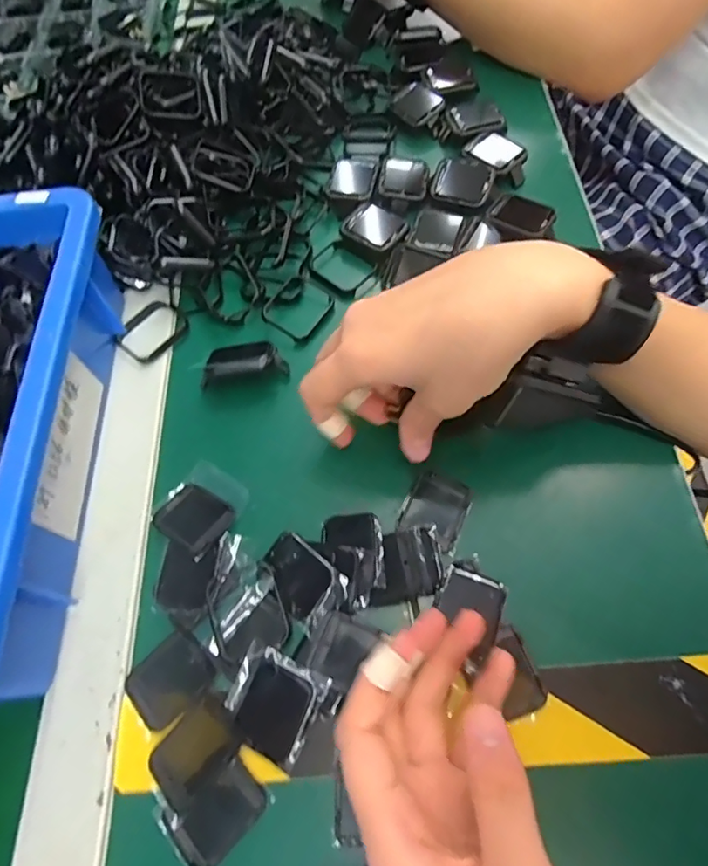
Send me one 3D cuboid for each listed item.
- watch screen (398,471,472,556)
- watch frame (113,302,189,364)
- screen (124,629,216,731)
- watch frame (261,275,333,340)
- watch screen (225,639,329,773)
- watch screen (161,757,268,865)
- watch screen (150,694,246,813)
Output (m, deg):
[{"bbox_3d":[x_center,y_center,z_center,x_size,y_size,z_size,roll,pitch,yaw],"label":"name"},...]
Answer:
[{"bbox_3d":[0.045,0.041,0.284,0.033,0.004,0.039,22,67,15],"label":"watch screen"},{"bbox_3d":[-0.136,-0.070,0.348,0.035,0.006,0.045,37,72,20],"label":"watch frame"},{"bbox_3d":[-0.091,0.121,0.254,0.039,0.005,0.032,-43,68,-16],"label":"screen"},{"bbox_3d":[-0.039,-0.085,0.347,0.039,0.010,0.047,29,69,17],"label":"watch frame"},{"bbox_3d":[-0.039,0.126,0.243,0.041,0.009,0.040,23,68,15],"label":"watch screen"},{"bbox_3d":[-0.060,0.166,0.226,0.038,0.004,0.029,-42,68,-15],"label":"watch screen"},{"bbox_3d":[-0.073,0.145,0.237,0.030,0.004,0.041,36,72,20],"label":"watch screen"}]

